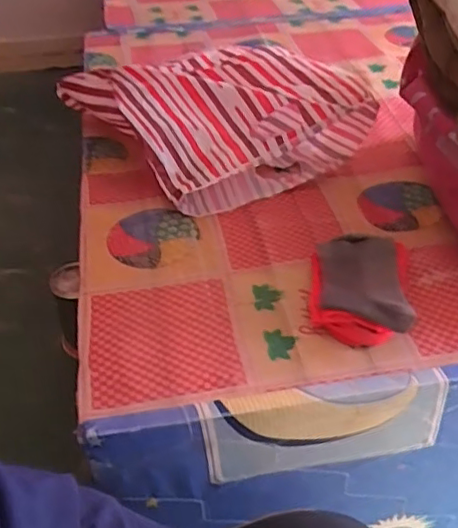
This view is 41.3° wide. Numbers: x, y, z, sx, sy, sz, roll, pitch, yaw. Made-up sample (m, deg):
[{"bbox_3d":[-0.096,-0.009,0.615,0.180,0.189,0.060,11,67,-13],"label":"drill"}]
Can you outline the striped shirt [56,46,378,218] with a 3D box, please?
[{"bbox_3d":[-0.024,-0.224,0.858,0.275,0.116,0.337,-25,47,-25],"label":"striped shirt"}]

